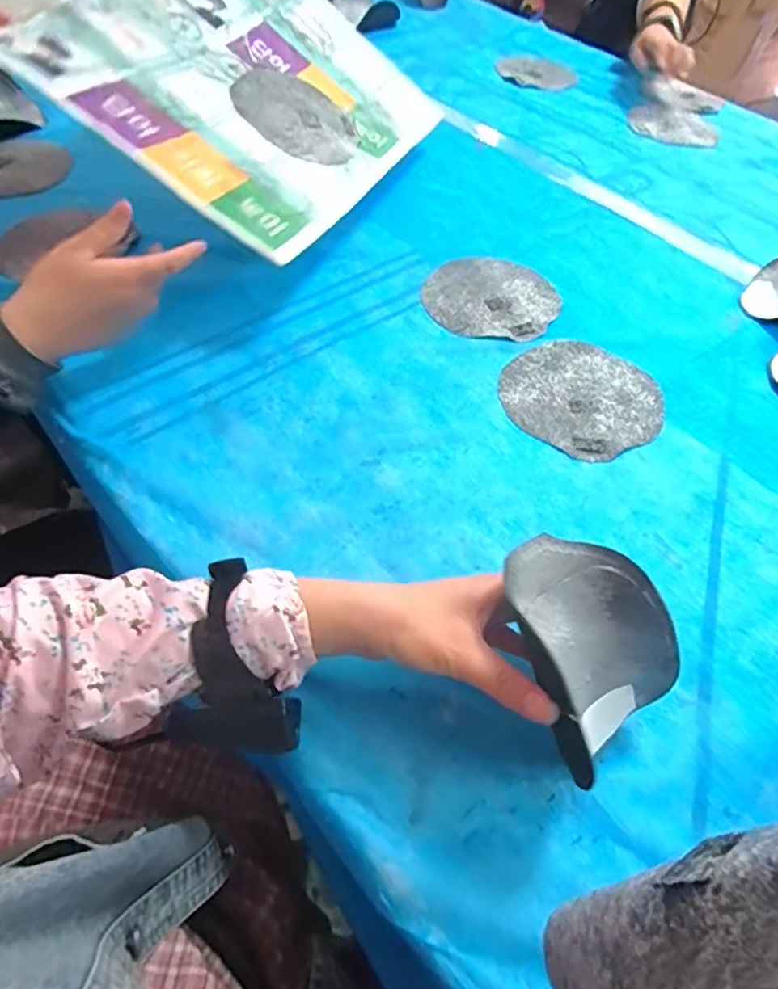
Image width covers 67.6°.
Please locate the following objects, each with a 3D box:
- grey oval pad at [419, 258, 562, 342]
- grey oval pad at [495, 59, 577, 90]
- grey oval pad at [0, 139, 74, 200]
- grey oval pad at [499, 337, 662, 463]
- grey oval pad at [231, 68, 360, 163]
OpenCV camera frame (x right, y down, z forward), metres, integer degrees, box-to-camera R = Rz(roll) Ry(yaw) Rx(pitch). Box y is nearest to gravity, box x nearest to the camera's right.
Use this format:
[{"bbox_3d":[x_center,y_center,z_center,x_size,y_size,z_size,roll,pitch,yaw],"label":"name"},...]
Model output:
[{"bbox_3d":[0.110,-0.216,0.630,0.143,0.004,0.136,4,54,1],"label":"grey oval pad"},{"bbox_3d":[0.263,-0.755,1.041,0.140,0.011,0.135,11,55,6],"label":"grey oval pad"},{"bbox_3d":[-0.518,-0.444,0.789,0.153,0.015,0.182,-28,58,-15],"label":"grey oval pad"},{"bbox_3d":[0.179,-0.093,0.539,0.141,0.004,0.140,33,60,20],"label":"grey oval pad"},{"bbox_3d":[-0.112,-0.443,0.676,0.135,0.007,0.156,-22,73,-31],"label":"grey oval pad"}]

